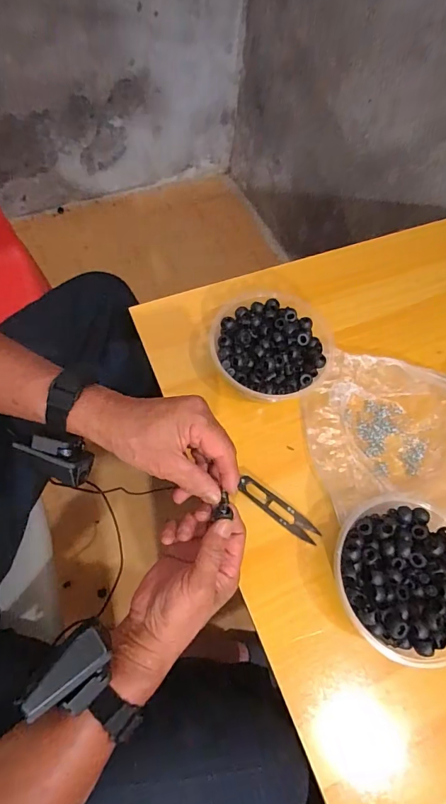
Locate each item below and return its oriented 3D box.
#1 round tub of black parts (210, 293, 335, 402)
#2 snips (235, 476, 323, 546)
[{"bbox_3d":[0.066,-0.064,0.502,0.156,0.054,0.130,-10,66,-8],"label":"round tub of black parts"},{"bbox_3d":[0.060,0.116,0.443,0.101,0.013,0.021,35,68,13],"label":"snips"}]

